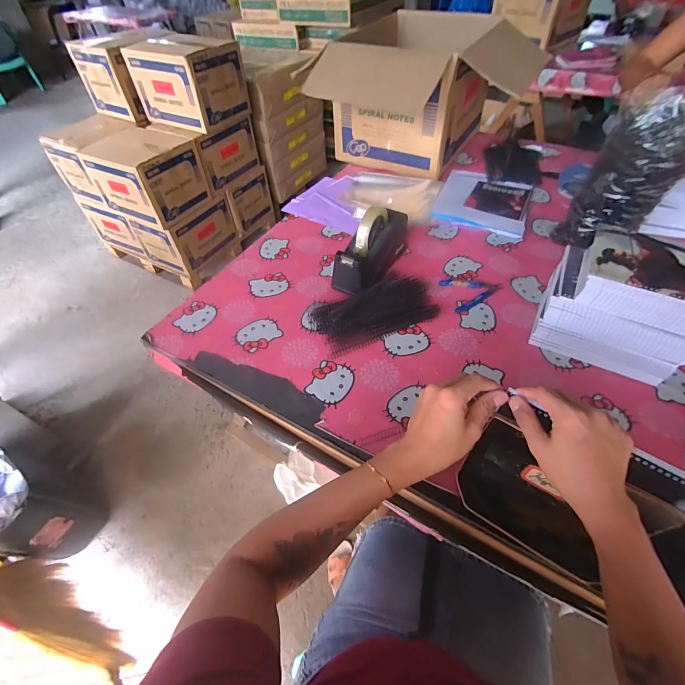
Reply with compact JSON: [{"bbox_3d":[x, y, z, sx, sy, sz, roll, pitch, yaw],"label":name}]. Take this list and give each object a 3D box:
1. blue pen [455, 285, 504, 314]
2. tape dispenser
[{"bbox_3d":[0.274,-0.089,0.706,0.123,0.010,0.016,-29,55,-20],"label":"blue pen"},{"bbox_3d":[0.062,-0.191,0.732,0.076,0.122,0.206,27,56,23],"label":"tape dispenser"}]

